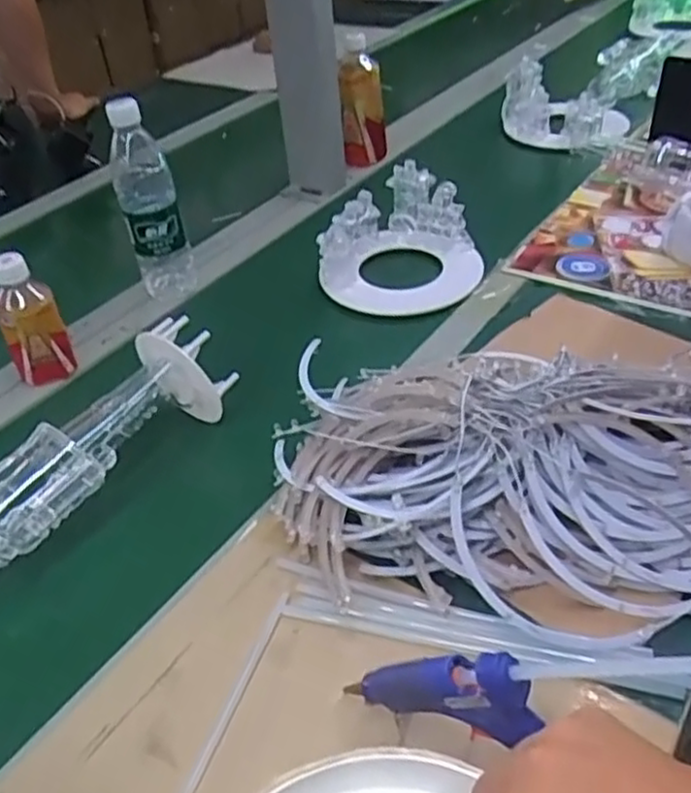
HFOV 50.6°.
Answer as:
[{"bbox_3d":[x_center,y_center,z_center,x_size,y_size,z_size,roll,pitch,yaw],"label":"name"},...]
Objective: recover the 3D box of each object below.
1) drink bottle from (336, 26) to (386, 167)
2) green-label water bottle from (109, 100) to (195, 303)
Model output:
[{"bbox_3d":[0.024,-0.438,1.100,0.068,0.184,0.083,-5,40,1],"label":"drink bottle"},{"bbox_3d":[-0.223,-0.218,0.832,0.063,0.224,0.066,-13,40,-9],"label":"green-label water bottle"}]

